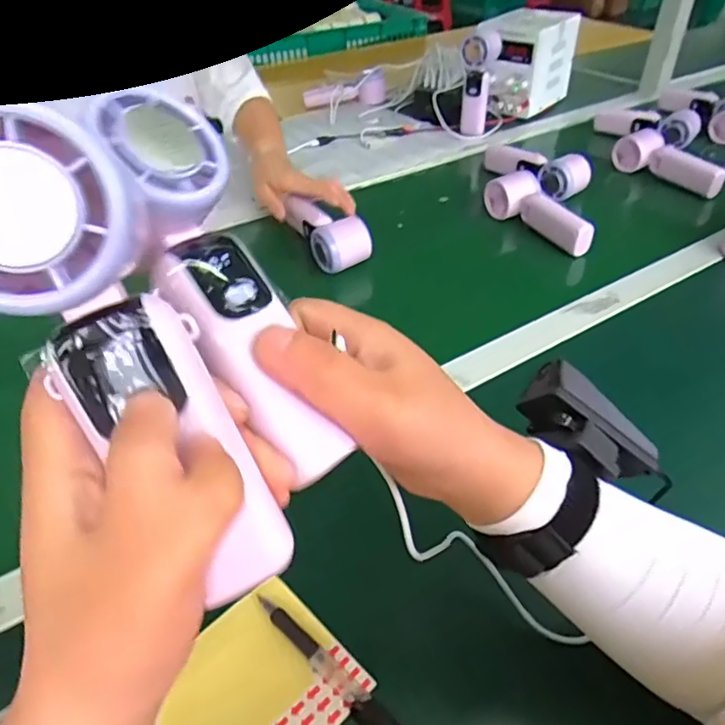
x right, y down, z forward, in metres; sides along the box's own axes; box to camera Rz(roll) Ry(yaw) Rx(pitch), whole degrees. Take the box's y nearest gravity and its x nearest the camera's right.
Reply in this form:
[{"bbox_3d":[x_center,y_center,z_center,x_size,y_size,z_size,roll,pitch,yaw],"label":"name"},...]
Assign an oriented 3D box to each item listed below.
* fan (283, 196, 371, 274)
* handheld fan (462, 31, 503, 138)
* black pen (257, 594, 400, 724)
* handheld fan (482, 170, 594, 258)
[{"bbox_3d":[-0.048,-0.167,0.721,0.058,0.054,0.137,-21,43,-21],"label":"fan"},{"bbox_3d":[0.204,-0.493,1.014,0.056,0.153,0.041,20,45,24],"label":"handheld fan"},{"bbox_3d":[-0.015,0.188,0.341,0.136,0.009,0.015,32,50,33],"label":"black pen"},{"bbox_3d":[0.226,-0.196,0.744,0.052,0.051,0.171,-17,42,-17],"label":"handheld fan"}]

